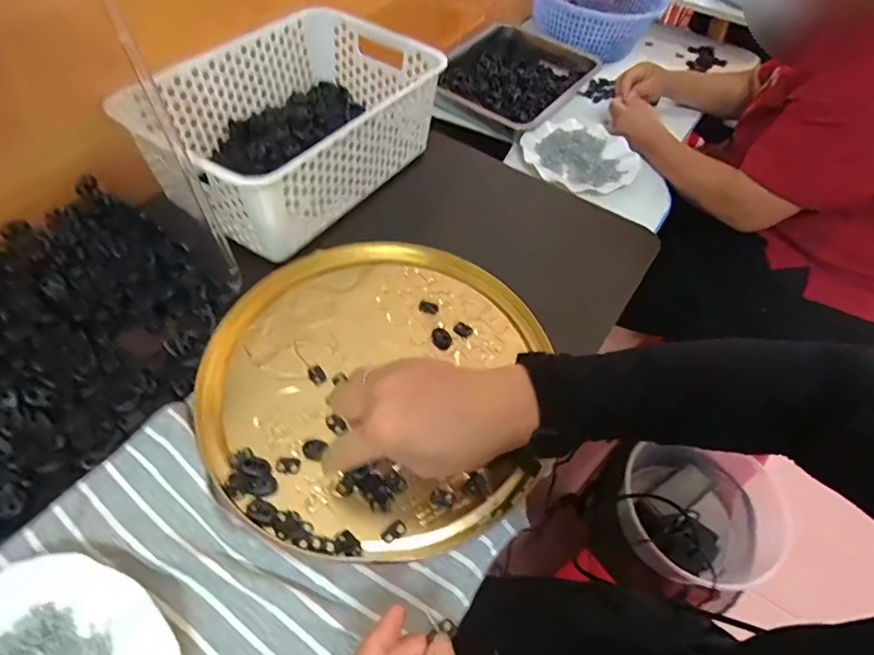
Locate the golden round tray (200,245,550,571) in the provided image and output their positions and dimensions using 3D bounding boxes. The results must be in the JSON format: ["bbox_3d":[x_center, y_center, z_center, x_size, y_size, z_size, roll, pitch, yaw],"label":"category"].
[{"bbox_3d":[-0.056,0.038,0.439,0.279,0.015,0.288,3,53,-4],"label":"golden round tray"}]

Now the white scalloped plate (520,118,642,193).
[{"bbox_3d":[0.231,-0.280,0.820,0.175,0.013,0.175,3,53,-4],"label":"white scalloped plate"}]

